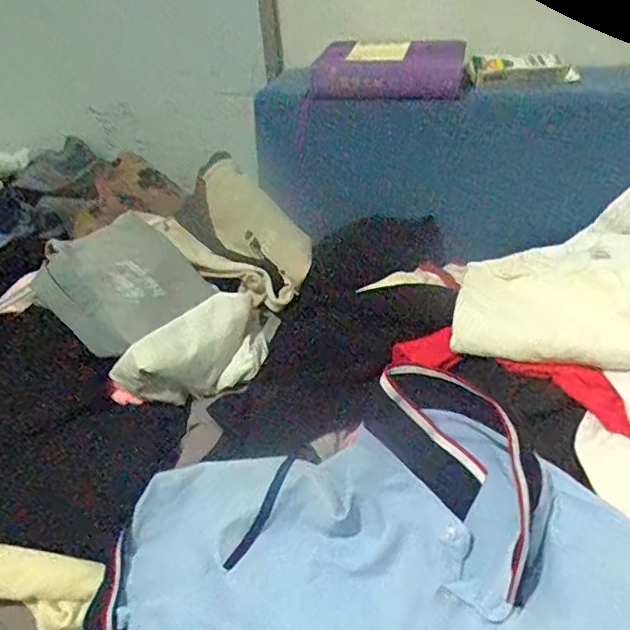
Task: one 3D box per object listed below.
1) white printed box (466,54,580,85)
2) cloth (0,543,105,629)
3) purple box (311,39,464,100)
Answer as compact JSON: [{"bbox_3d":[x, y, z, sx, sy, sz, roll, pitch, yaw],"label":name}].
[{"bbox_3d":[0.262,-0.311,0.728,0.129,0.027,0.042,-2,37,4],"label":"white printed box"},{"bbox_3d":[-0.307,0.262,0.574,0.223,0.042,0.073,6,38,14],"label":"cloth"},{"bbox_3d":[0.093,-0.310,0.736,0.192,0.046,0.084,0,37,7],"label":"purple box"}]

